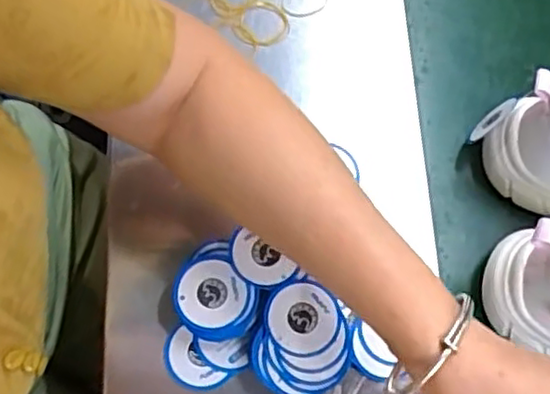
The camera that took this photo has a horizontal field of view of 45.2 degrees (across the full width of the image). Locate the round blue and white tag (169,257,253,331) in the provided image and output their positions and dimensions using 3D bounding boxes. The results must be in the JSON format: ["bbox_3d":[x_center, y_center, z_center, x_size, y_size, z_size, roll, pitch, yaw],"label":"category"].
[{"bbox_3d":[-0.042,0.064,0.431,0.046,0.007,0.047,0,73,-1],"label":"round blue and white tag"}]

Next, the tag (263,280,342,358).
[{"bbox_3d":[0.017,0.079,0.425,0.047,0.005,0.044,0,73,-1],"label":"tag"}]

